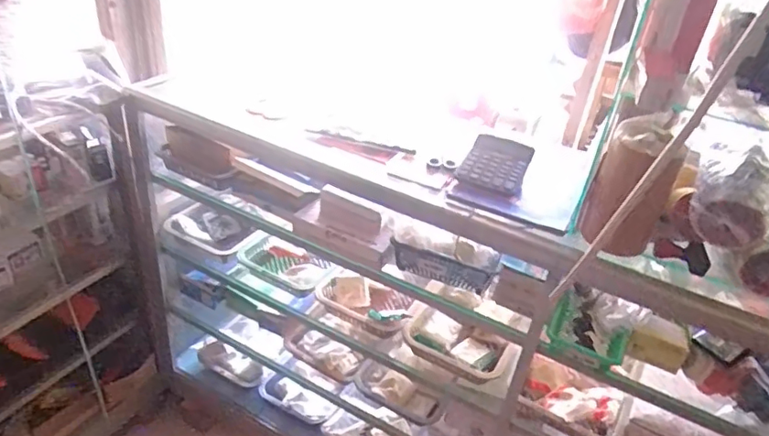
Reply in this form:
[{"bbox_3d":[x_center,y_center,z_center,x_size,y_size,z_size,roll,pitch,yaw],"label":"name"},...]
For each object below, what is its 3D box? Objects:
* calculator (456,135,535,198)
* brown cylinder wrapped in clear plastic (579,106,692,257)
[{"bbox_3d":[0.208,-0.103,1.056,0.122,0.047,0.132,17,35,15],"label":"calculator"},{"bbox_3d":[0.396,-0.043,0.895,0.102,0.231,0.117,27,39,27],"label":"brown cylinder wrapped in clear plastic"}]

